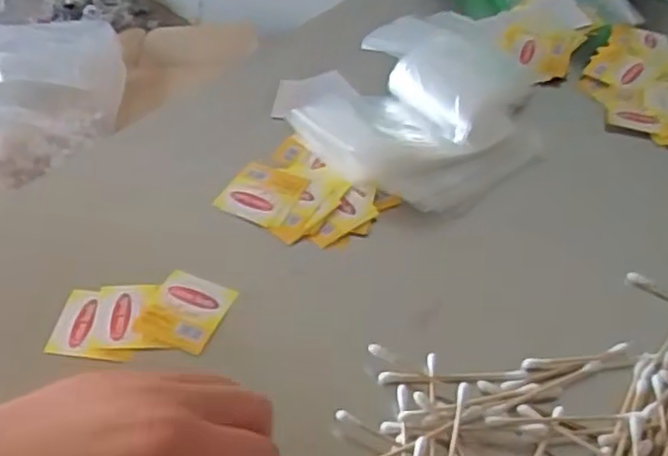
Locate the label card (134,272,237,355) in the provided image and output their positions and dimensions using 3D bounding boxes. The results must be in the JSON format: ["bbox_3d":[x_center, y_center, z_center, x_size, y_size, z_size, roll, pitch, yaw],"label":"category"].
[{"bbox_3d":[-0.076,0.042,0.362,0.037,0.005,0.040,21,55,10],"label":"label card"}]

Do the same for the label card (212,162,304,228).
[{"bbox_3d":[-0.044,-0.022,0.419,0.043,0.005,0.041,19,56,16],"label":"label card"}]

